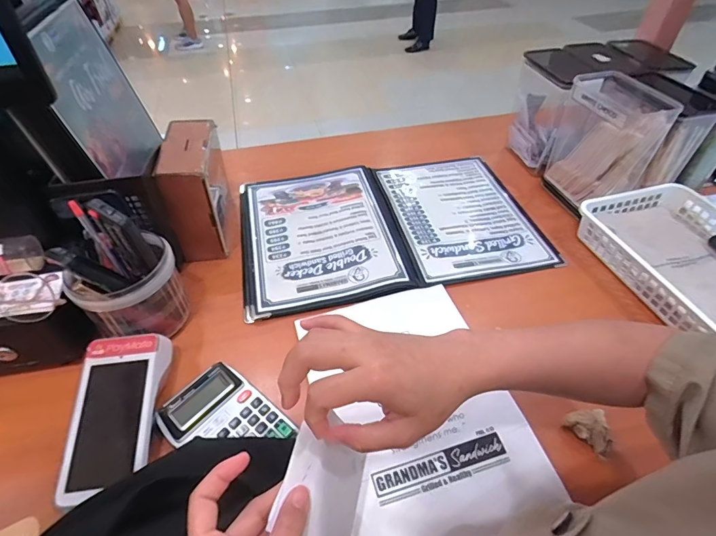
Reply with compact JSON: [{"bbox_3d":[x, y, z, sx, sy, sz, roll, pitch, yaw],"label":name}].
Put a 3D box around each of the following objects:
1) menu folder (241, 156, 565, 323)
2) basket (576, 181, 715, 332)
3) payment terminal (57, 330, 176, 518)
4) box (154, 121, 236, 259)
[{"bbox_3d":[0.041,-0.101,0.690,0.467,0.013,0.366,-10,46,-7],"label":"menu folder"},{"bbox_3d":[0.478,-0.004,0.557,0.215,0.057,0.293,-15,47,-13],"label":"basket"},{"bbox_3d":[-0.249,0.150,0.424,0.086,0.056,0.162,-5,46,-4],"label":"payment terminal"},{"bbox_3d":[-0.239,-0.122,0.620,0.072,0.155,0.160,-8,46,-7],"label":"box"}]

